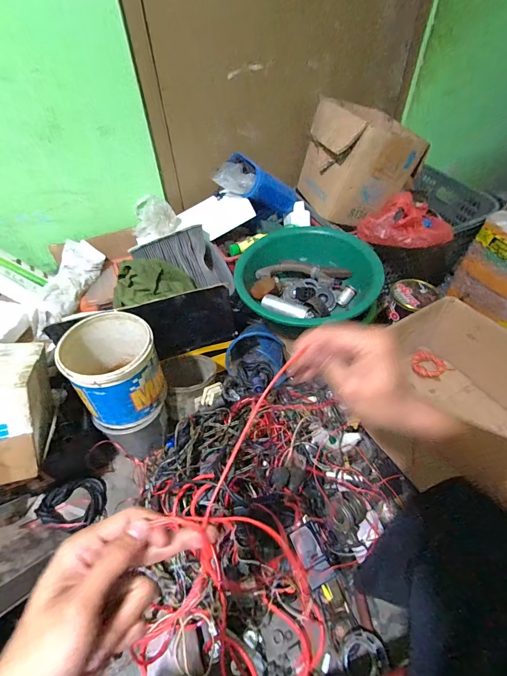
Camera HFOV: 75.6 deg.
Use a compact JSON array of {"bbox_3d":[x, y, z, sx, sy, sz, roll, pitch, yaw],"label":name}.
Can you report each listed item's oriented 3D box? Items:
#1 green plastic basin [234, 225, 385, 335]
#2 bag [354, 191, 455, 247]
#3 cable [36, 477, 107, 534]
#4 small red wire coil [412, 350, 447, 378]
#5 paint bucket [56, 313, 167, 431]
[{"bbox_3d":[0.139,-0.151,0.913,0.358,0.163,0.358,-2,49,2],"label":"green plastic basin"},{"bbox_3d":[0.416,-0.319,0.880,0.228,0.092,0.194,27,55,24],"label":"bag"},{"bbox_3d":[-0.426,0.392,0.783,0.152,0.039,0.121,10,50,12],"label":"cable"},{"bbox_3d":[0.529,0.079,0.997,0.096,0.022,0.088,-2,49,2],"label":"small red wire coil"},{"bbox_3d":[-0.300,0.070,0.725,0.177,0.187,0.189,-2,49,2],"label":"paint bucket"}]

